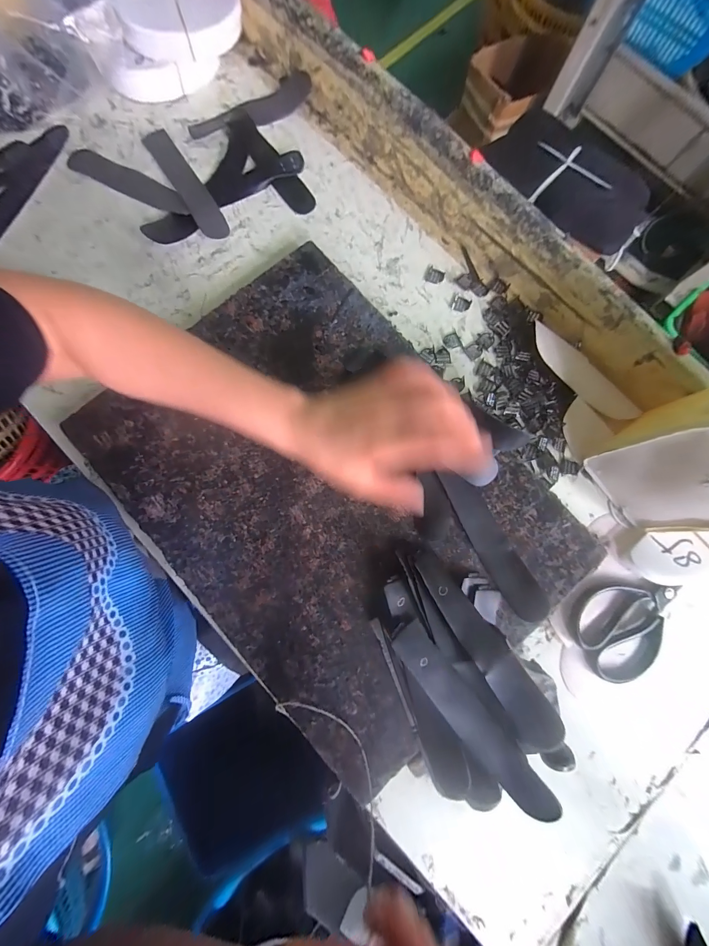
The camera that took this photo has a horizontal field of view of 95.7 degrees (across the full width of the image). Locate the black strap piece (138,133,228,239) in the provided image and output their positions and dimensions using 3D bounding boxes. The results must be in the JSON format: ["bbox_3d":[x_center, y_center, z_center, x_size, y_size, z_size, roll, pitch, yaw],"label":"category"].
[{"bbox_3d":[-0.222,-0.383,0.424,0.037,0.007,0.184,-32,84,-6],"label":"black strap piece"}]

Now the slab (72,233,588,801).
[{"bbox_3d":[-0.026,0.018,0.348,0.348,0.019,0.488,-41,85,-7],"label":"slab"}]

